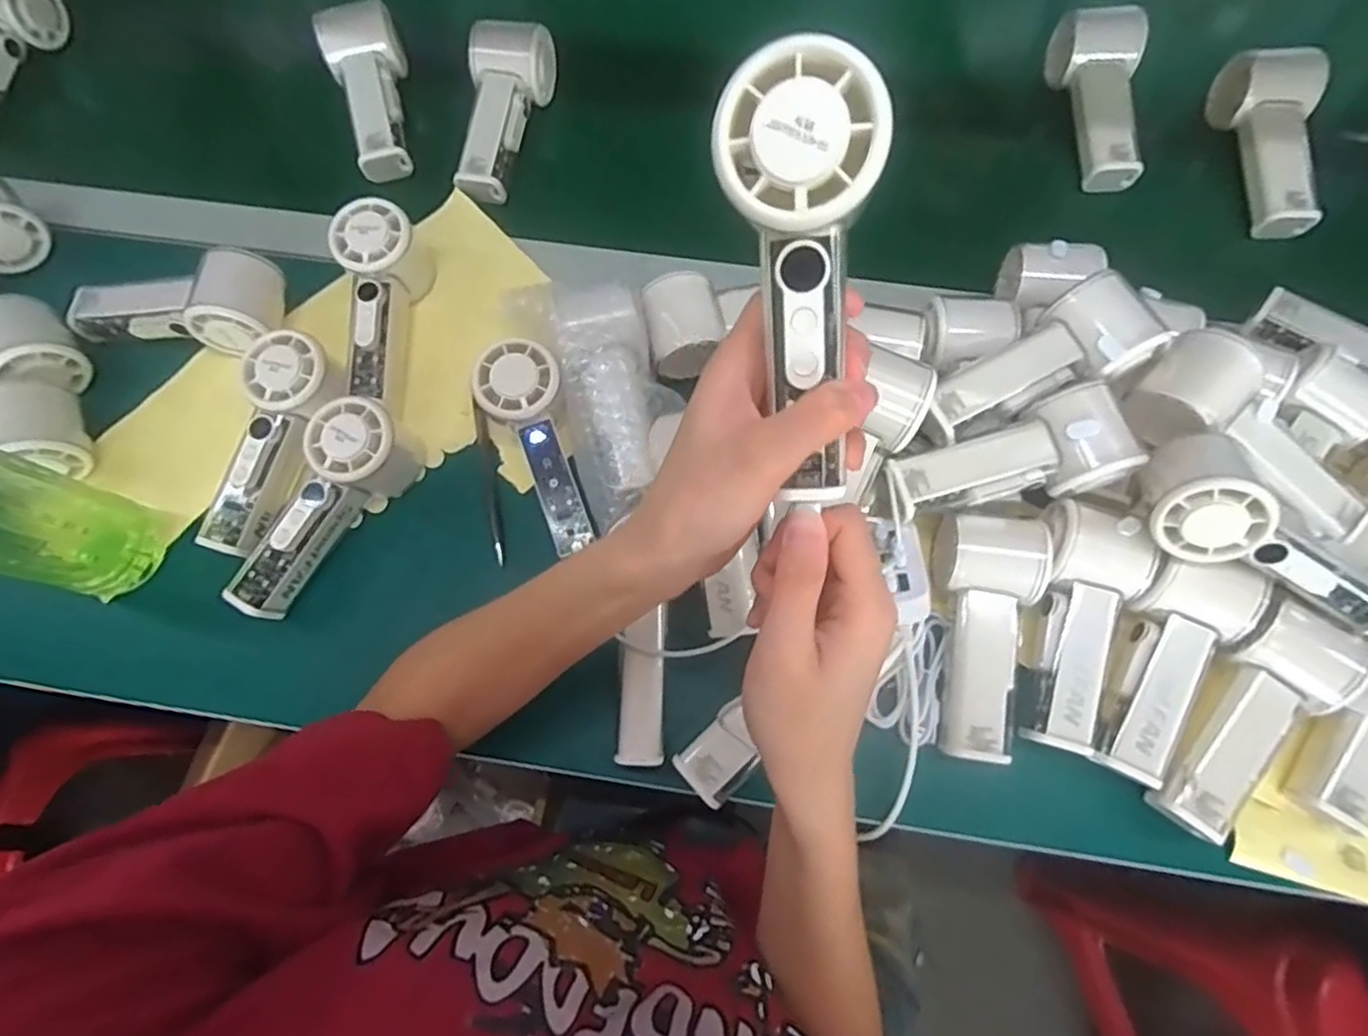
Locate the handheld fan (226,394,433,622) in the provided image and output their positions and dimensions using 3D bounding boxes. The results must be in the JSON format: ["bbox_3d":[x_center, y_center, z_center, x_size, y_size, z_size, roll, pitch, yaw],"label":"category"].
[{"bbox_3d":[-0.238,-0.004,0.453,0.048,0.059,0.150,26,73,8],"label":"handheld fan"}]

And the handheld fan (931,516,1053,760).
[{"bbox_3d":[0.186,0.070,0.424,0.056,0.048,0.149,10,71,3],"label":"handheld fan"}]

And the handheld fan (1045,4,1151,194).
[{"bbox_3d":[0.346,-0.343,0.569,0.057,0.043,0.149,-1,84,-1],"label":"handheld fan"}]

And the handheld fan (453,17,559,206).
[{"bbox_3d":[-0.155,-0.337,0.569,0.055,0.055,0.145,16,87,5],"label":"handheld fan"}]

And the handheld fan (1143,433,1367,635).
[{"bbox_3d":[0.344,0.009,0.410,0.155,0.056,0.066,29,40,-9],"label":"handheld fan"}]

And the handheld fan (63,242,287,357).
[{"bbox_3d":[-0.373,-0.162,0.503,0.145,0.044,0.067,6,71,1],"label":"handheld fan"}]

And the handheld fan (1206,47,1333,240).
[{"bbox_3d":[0.472,-0.302,0.540,0.063,0.055,0.151,-3,71,-2],"label":"handheld fan"}]

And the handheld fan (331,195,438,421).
[{"bbox_3d":[-0.221,-0.151,0.508,0.055,0.058,0.154,0,88,0],"label":"handheld fan"}]

